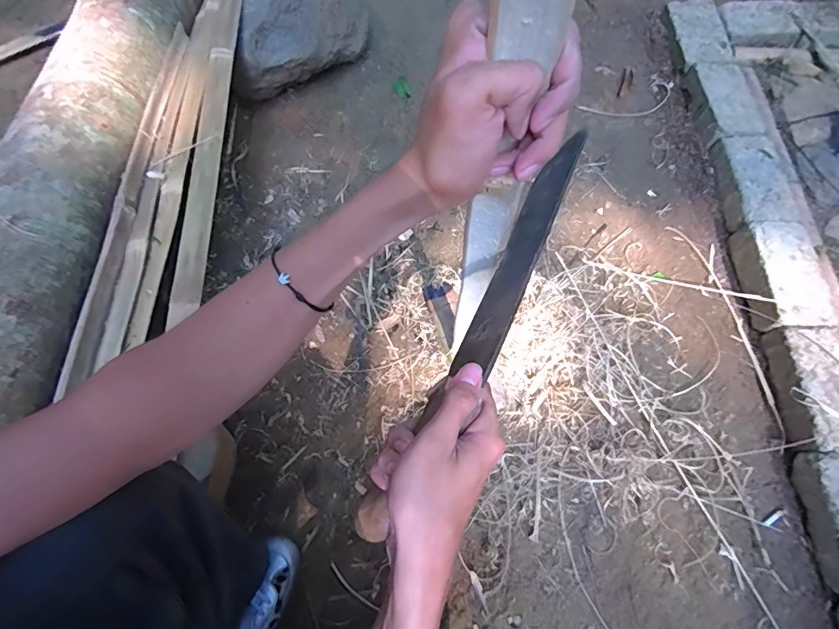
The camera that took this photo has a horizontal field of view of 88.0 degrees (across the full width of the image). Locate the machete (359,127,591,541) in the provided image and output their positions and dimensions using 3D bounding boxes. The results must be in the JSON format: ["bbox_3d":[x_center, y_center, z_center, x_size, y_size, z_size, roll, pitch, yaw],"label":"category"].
[{"bbox_3d":[0.050,0.003,0.328,0.033,0.028,0.346,27,77,11],"label":"machete"}]

